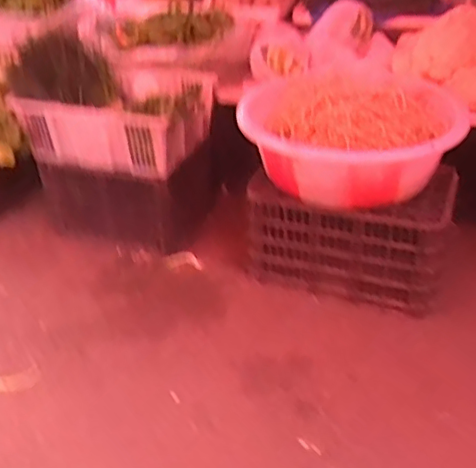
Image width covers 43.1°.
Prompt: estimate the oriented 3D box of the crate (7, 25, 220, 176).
[{"bbox_3d":[-0.339,-0.385,1.686,0.498,0.266,0.368,12,37,19],"label":"crate"}]

